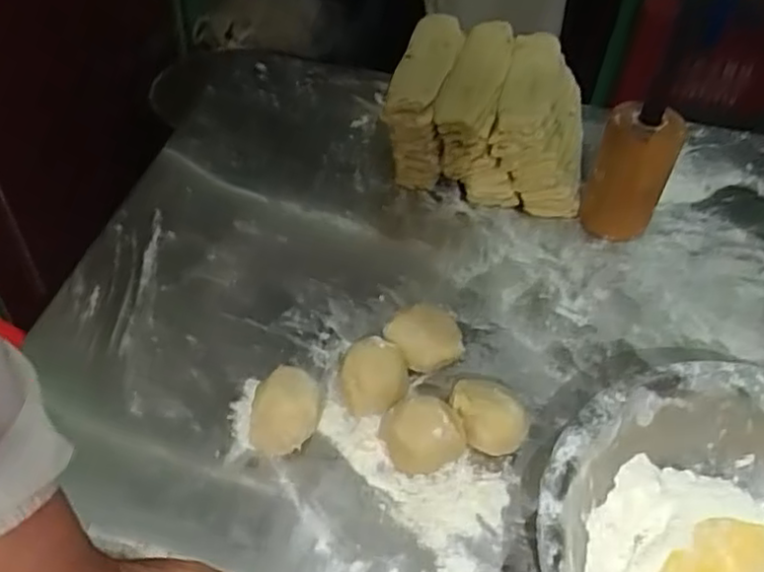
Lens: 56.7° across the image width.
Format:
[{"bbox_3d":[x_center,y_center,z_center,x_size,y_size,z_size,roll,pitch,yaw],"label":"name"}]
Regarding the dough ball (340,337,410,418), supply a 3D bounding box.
[{"bbox_3d":[-0.006,0.074,0.538,0.049,0.055,0.050,2,48,-2],"label":"dough ball"}]

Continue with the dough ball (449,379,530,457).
[{"bbox_3d":[0.078,0.098,0.526,0.041,0.044,0.057,-33,58,-29],"label":"dough ball"}]

